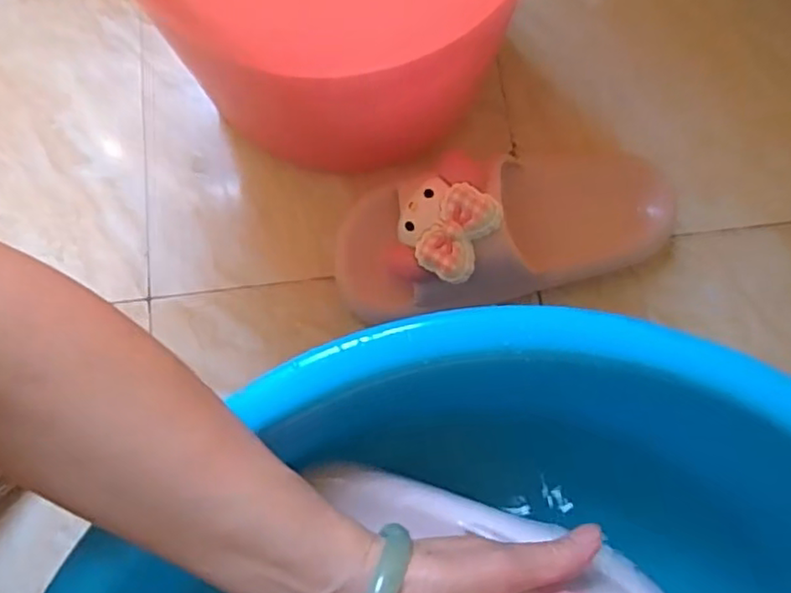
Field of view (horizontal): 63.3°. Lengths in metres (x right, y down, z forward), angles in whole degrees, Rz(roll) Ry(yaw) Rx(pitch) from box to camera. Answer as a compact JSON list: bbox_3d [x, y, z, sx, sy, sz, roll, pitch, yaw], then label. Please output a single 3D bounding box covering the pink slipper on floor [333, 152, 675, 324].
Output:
[{"bbox_3d":[0.084,-0.048,0.453,0.236,0.107,0.108,-12,77,-1],"label":"pink slipper on floor"}]

